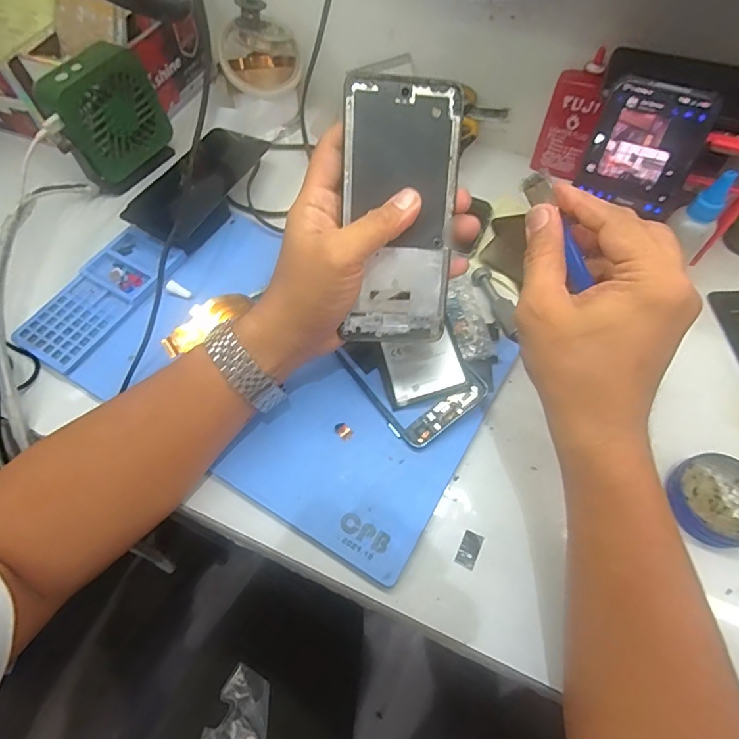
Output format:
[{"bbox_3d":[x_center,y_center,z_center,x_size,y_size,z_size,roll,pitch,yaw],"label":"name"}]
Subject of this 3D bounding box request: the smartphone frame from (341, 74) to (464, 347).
[{"bbox_3d":[0.020,-0.097,0.311,0.072,0.006,0.161,1,108,-5],"label":"smartphone frame"}]

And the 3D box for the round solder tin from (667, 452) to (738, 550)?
[{"bbox_3d":[0.251,0.092,0.340,0.066,0.020,0.061,0,64,1],"label":"round solder tin"}]

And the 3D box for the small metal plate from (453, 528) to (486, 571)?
[{"bbox_3d":[0.070,0.126,0.332,0.014,0.004,0.025,26,67,12],"label":"small metal plate"}]

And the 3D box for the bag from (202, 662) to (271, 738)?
[{"bbox_3d":[-0.115,0.319,0.421,0.056,0.013,0.087,23,48,4],"label":"bag"}]

